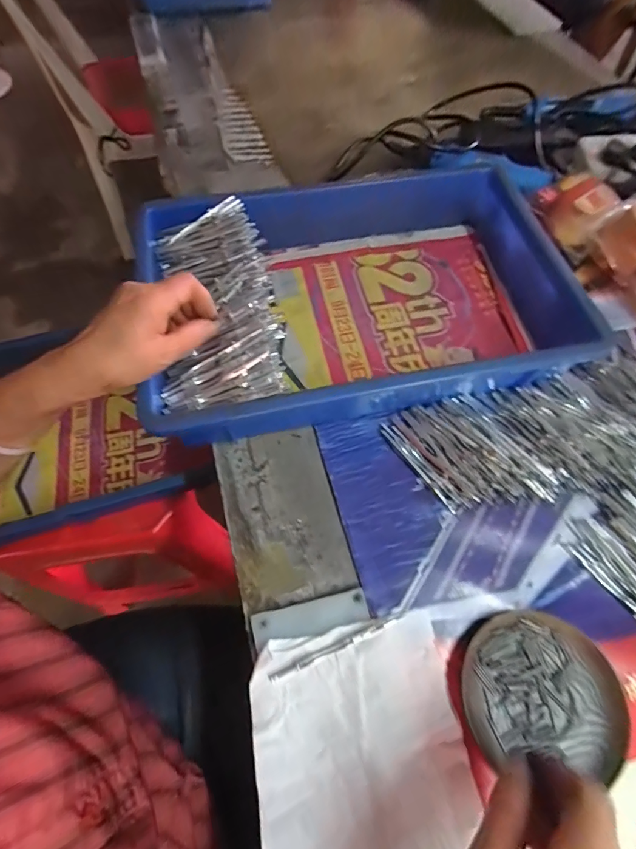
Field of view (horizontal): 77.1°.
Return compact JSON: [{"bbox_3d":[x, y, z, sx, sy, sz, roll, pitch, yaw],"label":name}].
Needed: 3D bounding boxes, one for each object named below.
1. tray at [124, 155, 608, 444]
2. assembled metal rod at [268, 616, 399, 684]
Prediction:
[{"bbox_3d":[0.049,-0.141,0.435,0.434,0.079,0.283,-11,64,-5],"label":"tray"},{"bbox_3d":[0.013,0.173,0.309,0.106,0.007,0.007,-20,66,-9],"label":"assembled metal rod"}]

